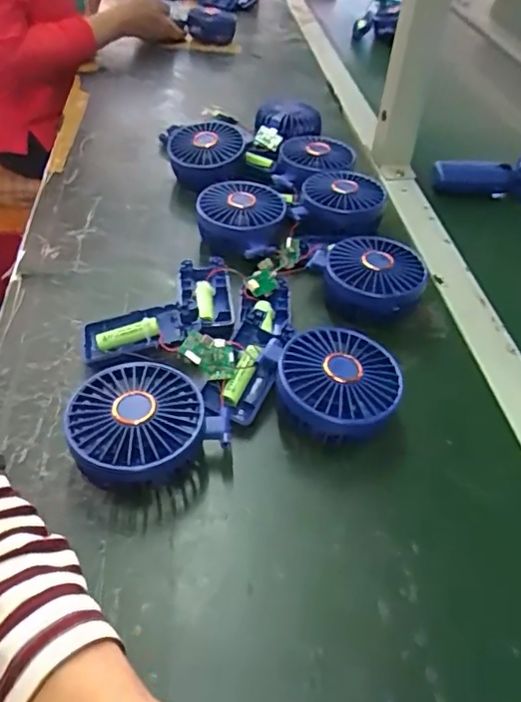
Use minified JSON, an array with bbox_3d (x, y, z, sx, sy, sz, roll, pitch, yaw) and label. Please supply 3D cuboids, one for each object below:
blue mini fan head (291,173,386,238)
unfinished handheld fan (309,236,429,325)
[{"bbox_3d":[0.085,-0.156,0.591,0.085,0.035,0.093,13,45,8],"label":"blue mini fan head"},{"bbox_3d":[0.098,-0.064,0.505,0.086,0.045,0.085,-8,46,-12],"label":"unfinished handheld fan"}]

